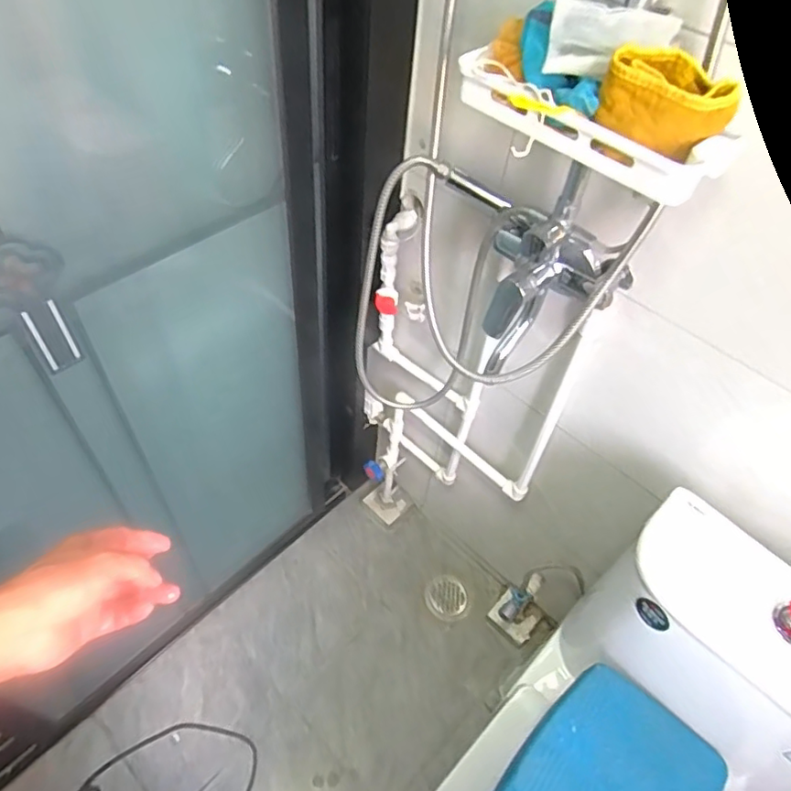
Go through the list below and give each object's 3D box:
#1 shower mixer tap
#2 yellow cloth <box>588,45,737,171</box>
[{"bbox_3d":[0.198,-0.130,0.794,0.187,0.225,0.123,26,54,14],"label":"shower mixer tap"},{"bbox_3d":[0.246,-0.264,0.539,0.106,0.077,0.068,1,52,-5],"label":"yellow cloth"}]

